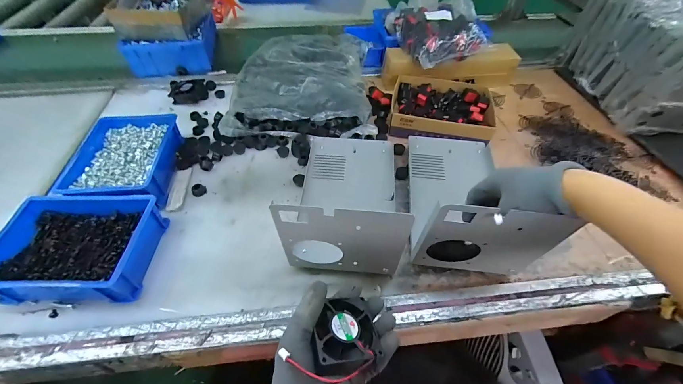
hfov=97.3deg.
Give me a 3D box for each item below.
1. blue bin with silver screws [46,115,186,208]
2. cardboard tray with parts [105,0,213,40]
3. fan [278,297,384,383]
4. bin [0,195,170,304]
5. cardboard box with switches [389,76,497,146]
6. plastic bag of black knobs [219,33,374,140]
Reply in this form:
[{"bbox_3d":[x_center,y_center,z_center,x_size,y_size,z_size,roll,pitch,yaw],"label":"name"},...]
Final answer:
[{"bbox_3d":[-0.394,-0.057,0.556,0.154,0.062,0.200,-3,50,-2],"label":"blue bin with silver screws"},{"bbox_3d":[-0.471,-0.497,0.809,0.179,0.069,0.251,2,51,0],"label":"cardboard tray with parts"},{"bbox_3d":[-0.001,0.152,0.322,0.065,0.032,0.068,11,38,-20],"label":"fan"},{"bbox_3d":[-0.378,0.080,0.439,0.194,0.068,0.148,-2,50,-1],"label":"bin"},{"bbox_3d":[0.219,-0.180,0.671,0.213,0.056,0.175,7,50,6],"label":"cardboard box with switches"},{"bbox_3d":[-0.092,-0.267,0.719,0.313,0.093,0.361,-1,50,0],"label":"plastic bag of black knobs"}]

